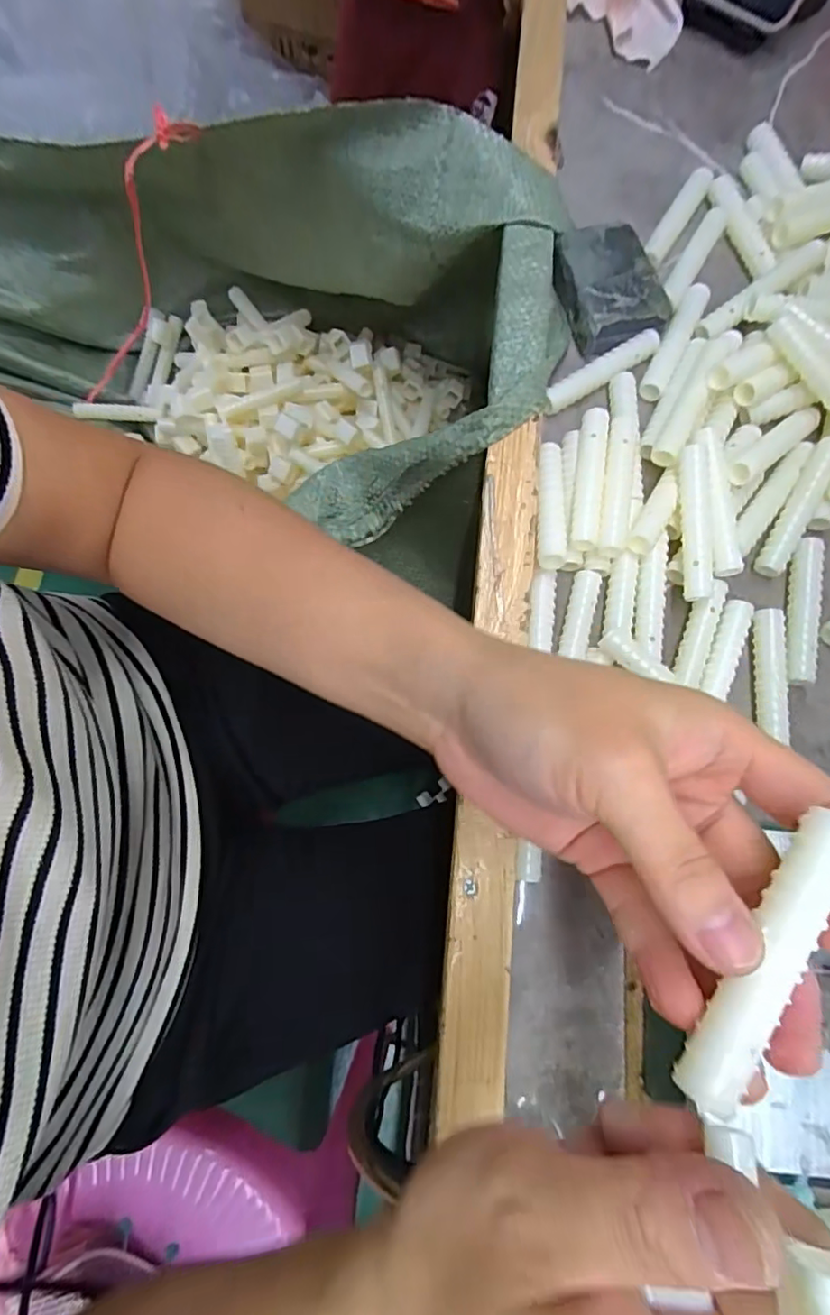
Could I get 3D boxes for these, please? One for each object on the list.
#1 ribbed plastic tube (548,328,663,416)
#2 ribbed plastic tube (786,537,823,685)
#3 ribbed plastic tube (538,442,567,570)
[{"bbox_3d":[0.109,-0.167,0.322,0.079,0.008,0.013,-31,79,-7],"label":"ribbed plastic tube"},{"bbox_3d":[0.205,-0.024,0.292,0.017,0.012,0.080,11,78,2],"label":"ribbed plastic tube"},{"bbox_3d":[0.072,-0.083,0.291,0.015,0.015,0.077,4,78,1],"label":"ribbed plastic tube"}]

